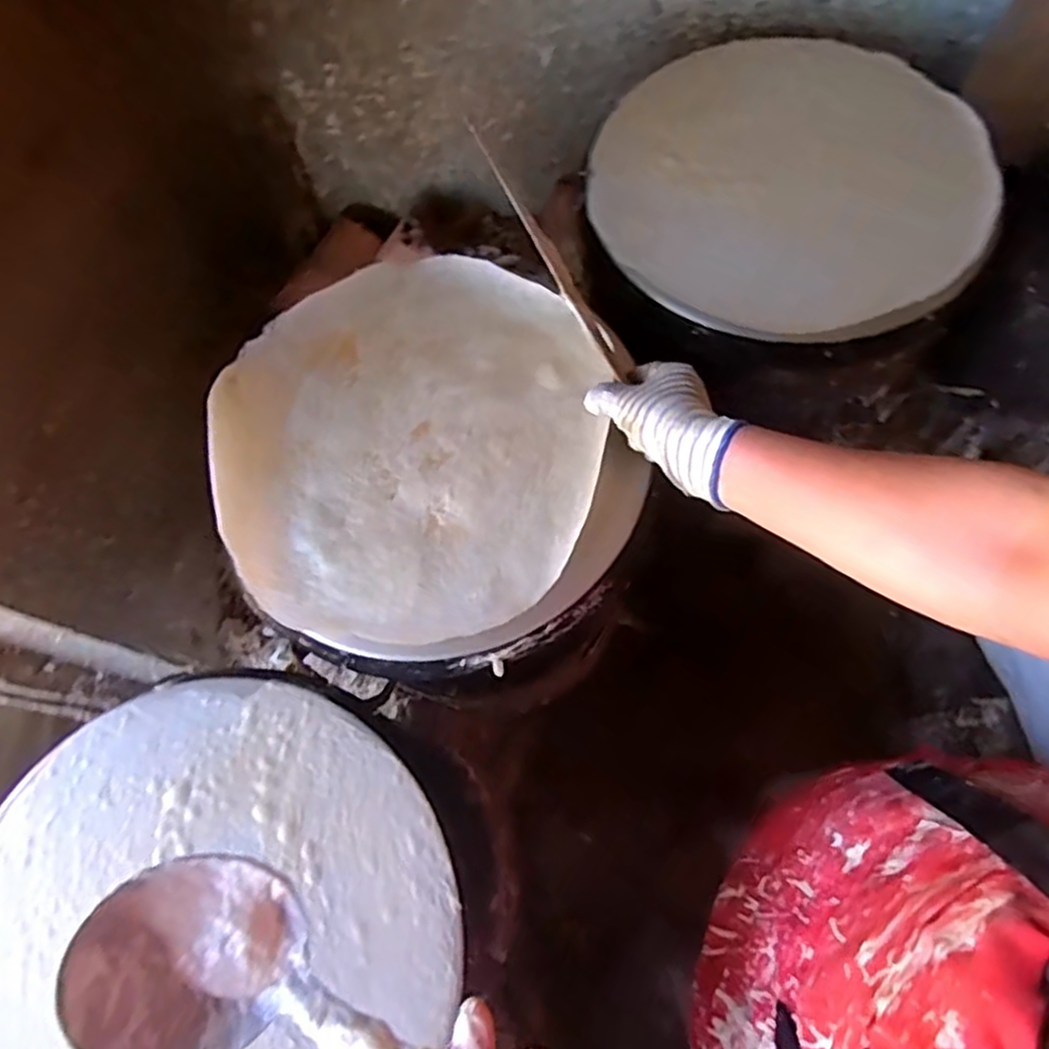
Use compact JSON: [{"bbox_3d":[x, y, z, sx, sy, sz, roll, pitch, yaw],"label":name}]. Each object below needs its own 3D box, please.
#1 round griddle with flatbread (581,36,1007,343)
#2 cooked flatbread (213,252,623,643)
[{"bbox_3d":[0.245,-0.325,0.668,0.349,0.027,0.350,-1,68,2],"label":"round griddle with flatbread"},{"bbox_3d":[-0.098,-0.080,0.605,0.317,0.038,0.346,-1,68,2],"label":"cooked flatbread"}]

